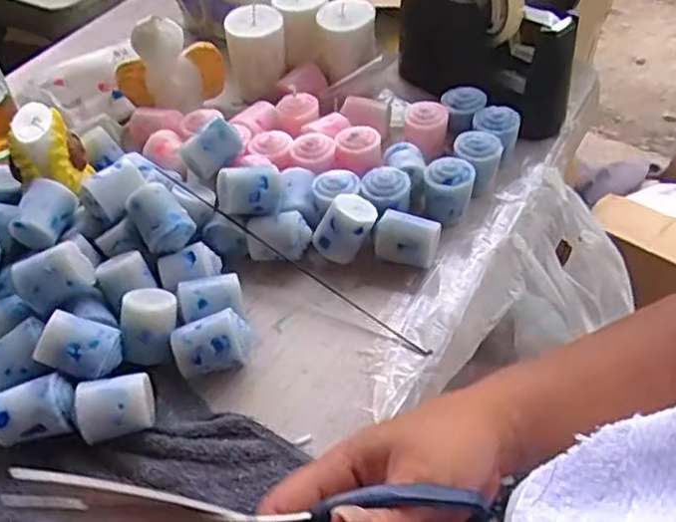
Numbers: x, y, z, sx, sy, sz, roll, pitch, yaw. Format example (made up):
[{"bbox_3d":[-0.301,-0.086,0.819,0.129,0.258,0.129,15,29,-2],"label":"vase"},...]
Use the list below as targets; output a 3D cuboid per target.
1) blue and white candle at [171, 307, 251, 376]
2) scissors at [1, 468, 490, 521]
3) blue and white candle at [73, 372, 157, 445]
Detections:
[{"bbox_3d":[-0.084,0.057,0.436,0.050,0.041,0.032,-7,47,0],"label":"blue and white candle"},{"bbox_3d":[-0.035,0.106,0.265,0.175,0.056,0.013,9,32,-12],"label":"scissors"},{"bbox_3d":[-0.137,0.092,0.406,0.044,0.031,0.032,-14,47,-6],"label":"blue and white candle"}]

